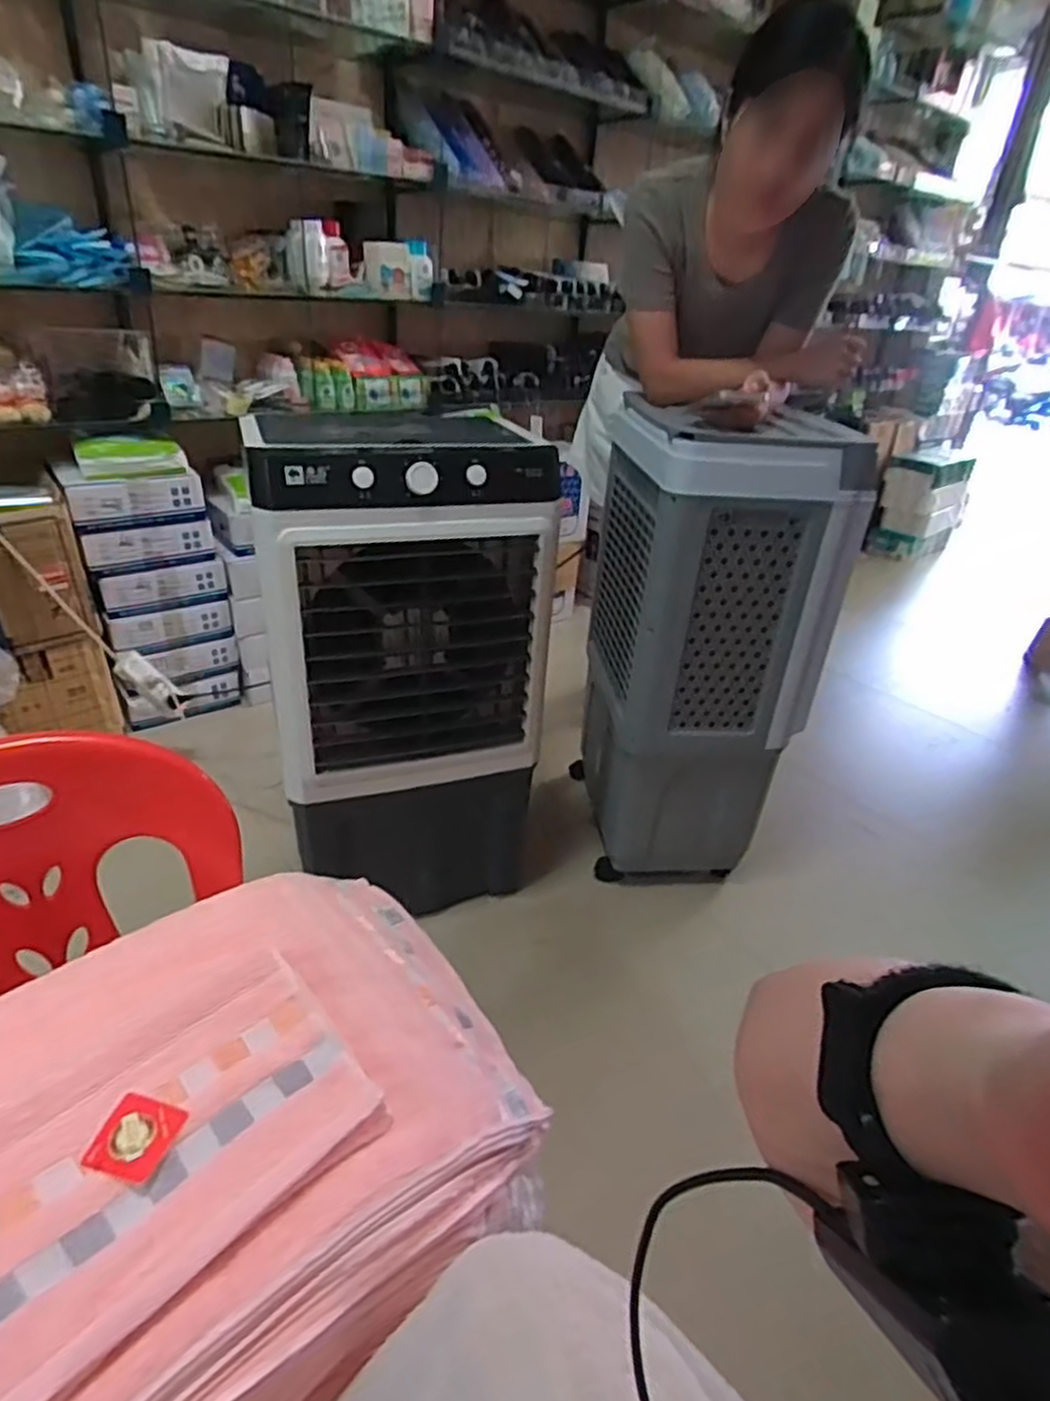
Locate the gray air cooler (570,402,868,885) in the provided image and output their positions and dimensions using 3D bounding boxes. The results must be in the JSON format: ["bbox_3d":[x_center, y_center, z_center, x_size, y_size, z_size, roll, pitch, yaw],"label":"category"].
[{"bbox_3d":[0.323,-0.082,1.390,0.383,0.830,0.375,7,30,3],"label":"gray air cooler"}]

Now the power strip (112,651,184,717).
[{"bbox_3d":[-0.807,-0.035,1.569,0.066,0.175,0.041,-35,37,0],"label":"power strip"}]

